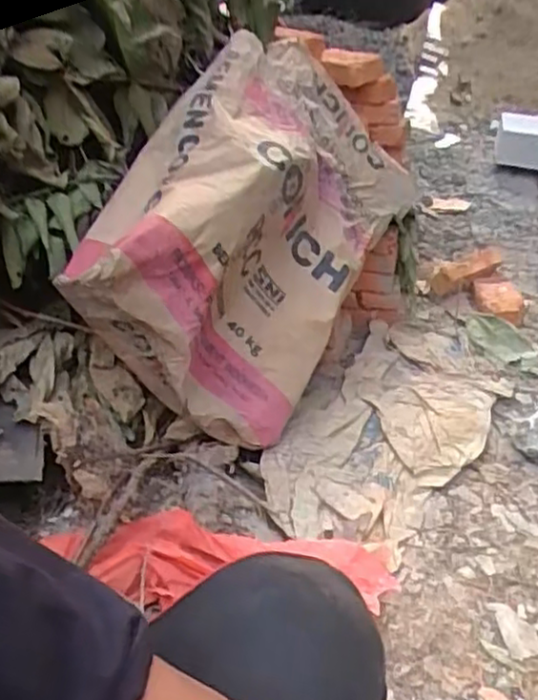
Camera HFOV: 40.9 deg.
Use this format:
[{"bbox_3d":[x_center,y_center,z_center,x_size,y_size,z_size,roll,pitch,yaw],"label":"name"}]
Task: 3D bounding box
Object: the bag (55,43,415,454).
[{"bbox_3d":[-0.011,-0.199,1.105,0.197,0.380,0.638,-4,45,43],"label":"bag"}]

